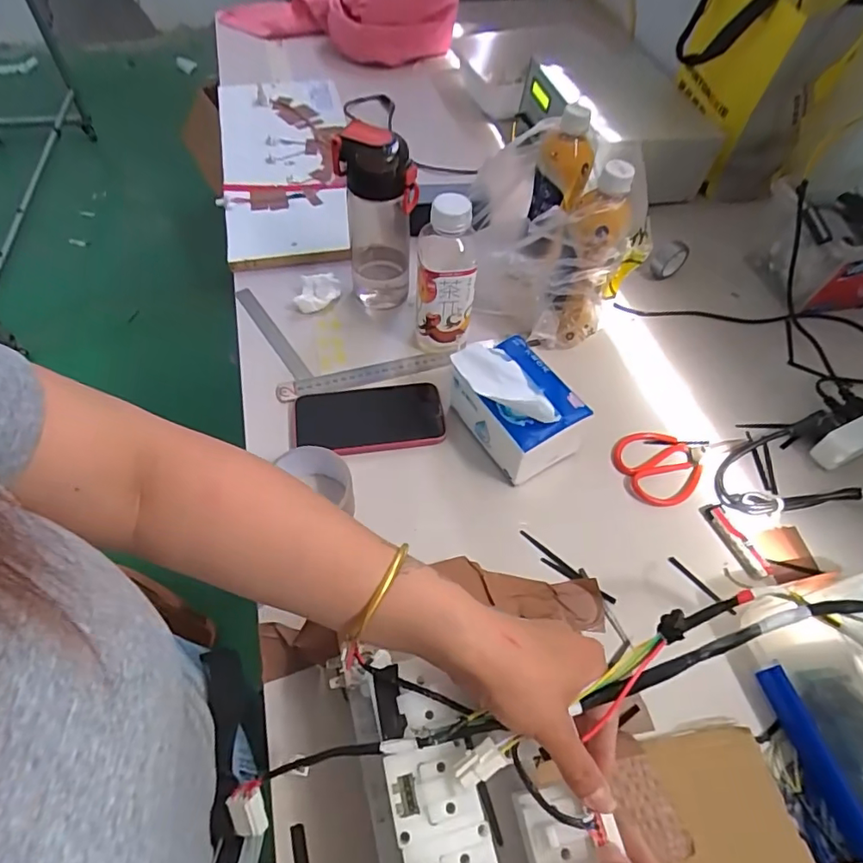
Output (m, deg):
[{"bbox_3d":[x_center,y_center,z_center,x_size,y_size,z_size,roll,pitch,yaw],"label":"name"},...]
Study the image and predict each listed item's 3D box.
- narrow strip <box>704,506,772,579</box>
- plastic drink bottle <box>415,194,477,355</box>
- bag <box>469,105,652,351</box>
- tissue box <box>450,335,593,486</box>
[{"bbox_3d":[0.303,0.108,0.530,0.020,0.008,0.080,-21,60,-16],"label":"narrow strip"},{"bbox_3d":[0.016,-0.169,0.595,0.063,0.179,0.069,6,54,0],"label":"plastic drink bottle"},{"bbox_3d":[0.146,-0.246,0.645,0.178,0.202,0.227,7,54,0],"label":"bag"},{"bbox_3d":[0.088,-0.029,0.556,0.096,0.098,0.131,-28,61,-23],"label":"tissue box"}]

